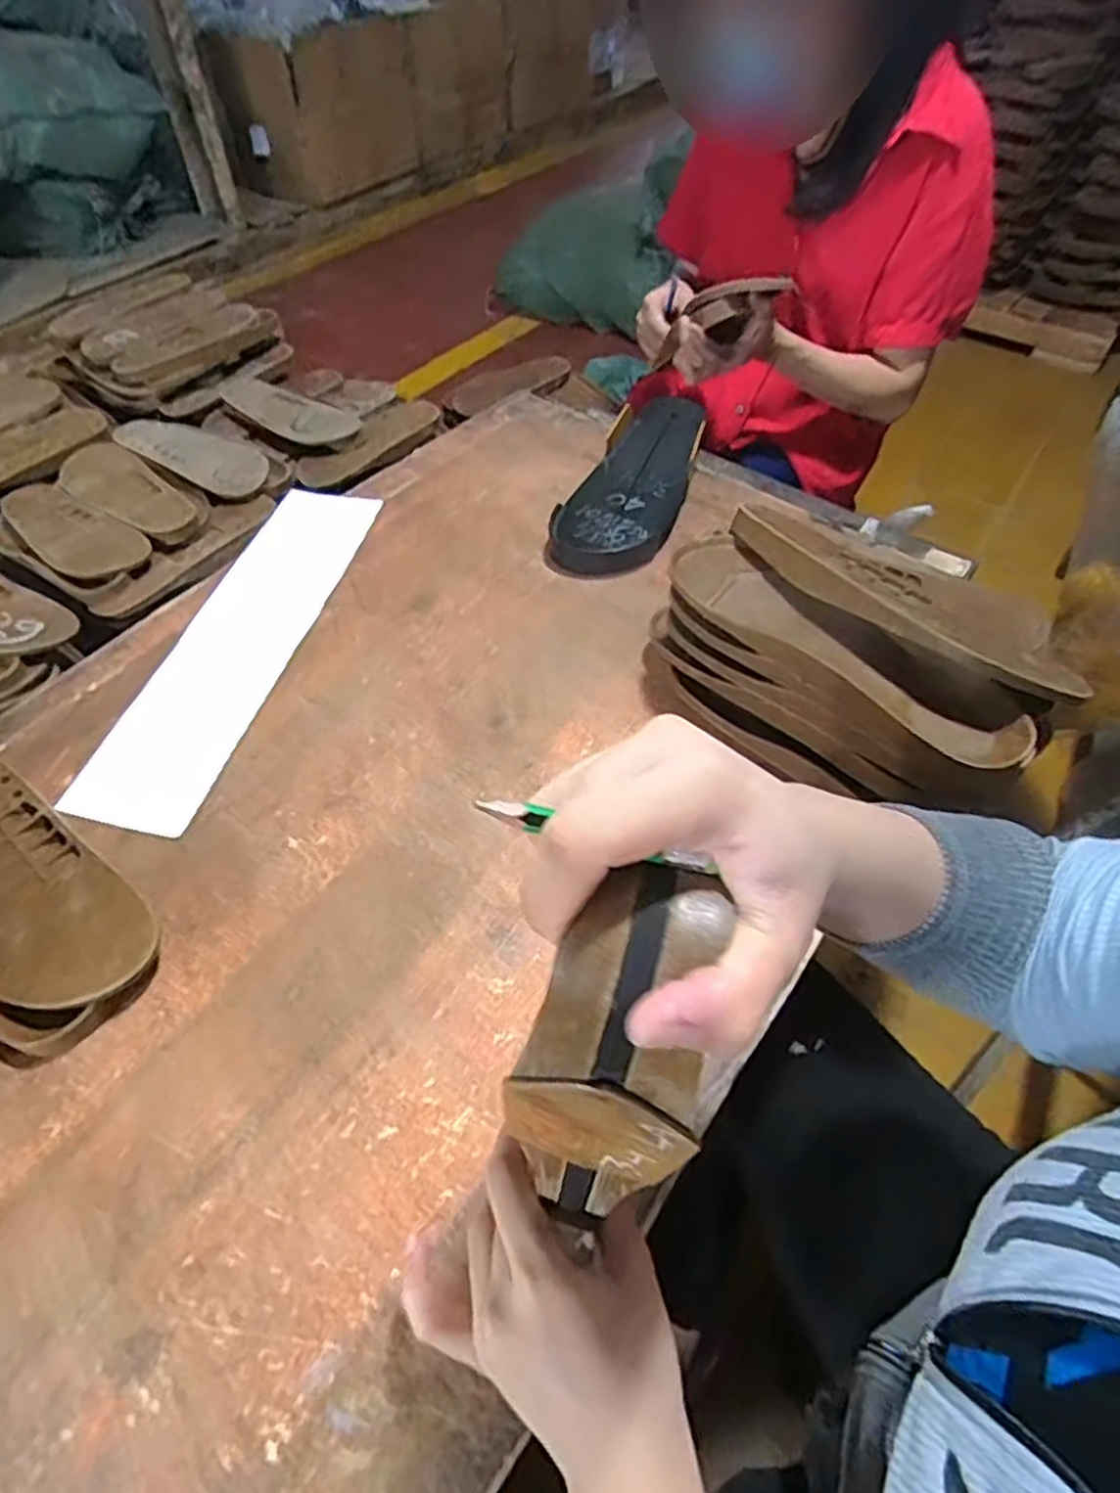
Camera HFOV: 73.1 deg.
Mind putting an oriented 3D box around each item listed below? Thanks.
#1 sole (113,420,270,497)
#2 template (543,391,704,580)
[{"bbox_3d":[-0.508,-0.397,1.024,0.251,0.022,0.089,22,55,17],"label":"sole"},{"bbox_3d":[0.081,-0.265,0.760,0.100,0.045,0.270,20,55,15],"label":"template"}]

